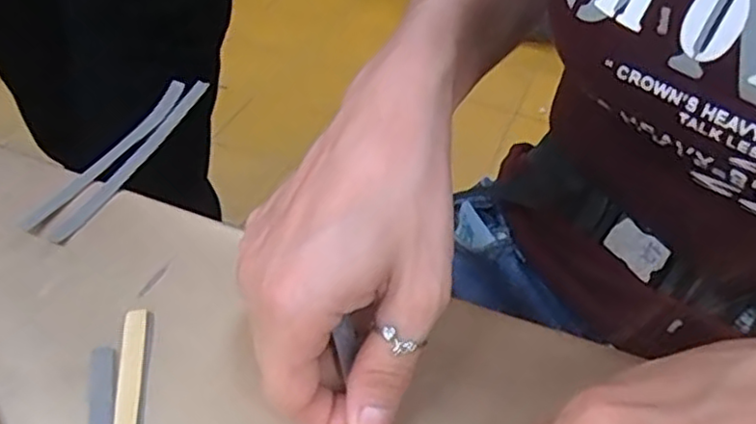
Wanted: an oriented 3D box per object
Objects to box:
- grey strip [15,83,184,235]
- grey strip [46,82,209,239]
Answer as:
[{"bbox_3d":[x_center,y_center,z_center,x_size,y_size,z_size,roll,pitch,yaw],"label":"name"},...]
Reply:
[{"bbox_3d":[-0.138,-0.032,0.355,0.012,0.007,0.127,16,46,13],"label":"grey strip"},{"bbox_3d":[-0.124,-0.032,0.355,0.009,0.004,0.136,15,45,12],"label":"grey strip"}]

